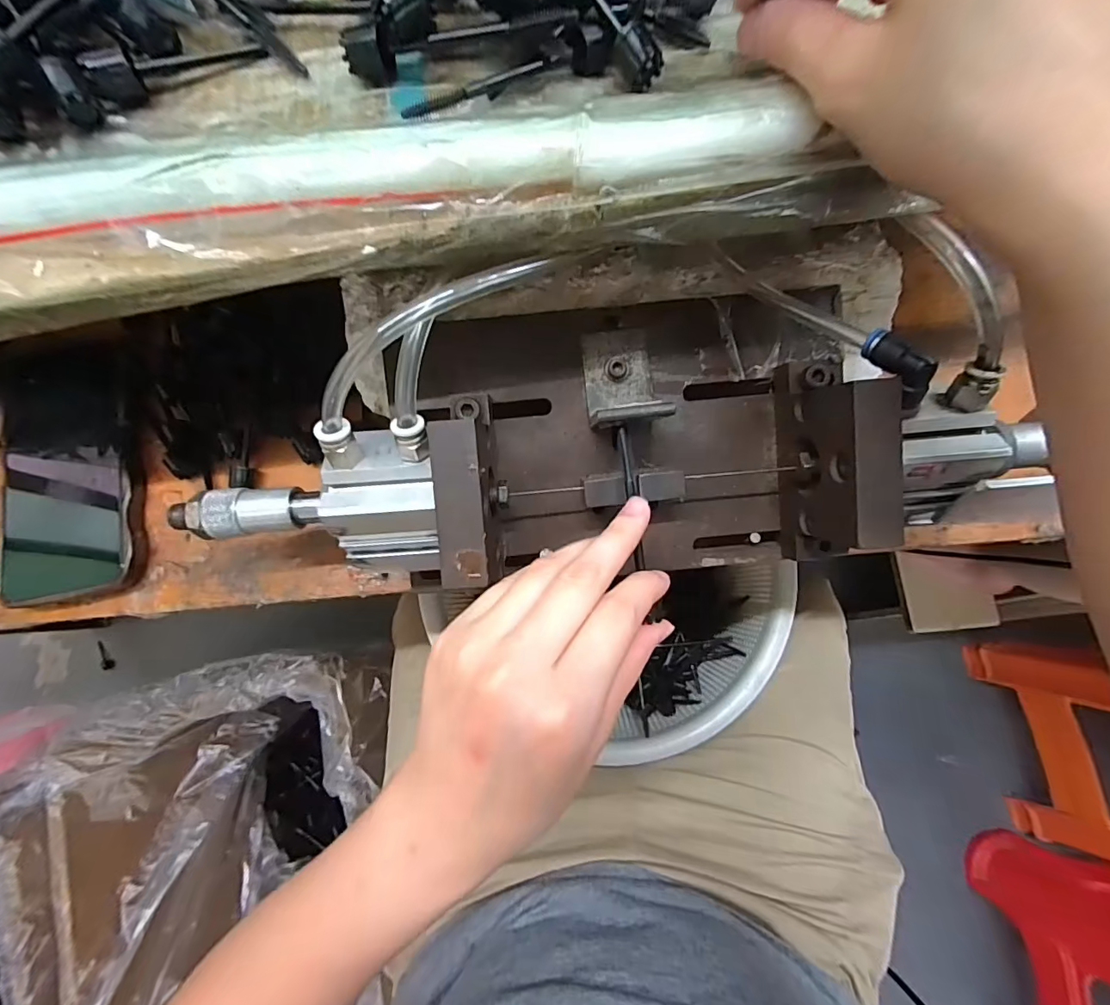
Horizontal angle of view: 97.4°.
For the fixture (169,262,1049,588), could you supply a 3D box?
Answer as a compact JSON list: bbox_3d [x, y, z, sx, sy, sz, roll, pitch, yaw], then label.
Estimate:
[{"bbox_3d":[0.015,-0.032,0.241,0.339,0.093,0.127,-4,78,-3],"label":"fixture"}]

